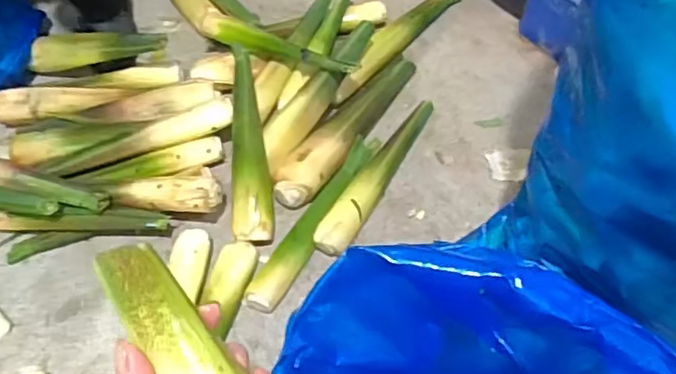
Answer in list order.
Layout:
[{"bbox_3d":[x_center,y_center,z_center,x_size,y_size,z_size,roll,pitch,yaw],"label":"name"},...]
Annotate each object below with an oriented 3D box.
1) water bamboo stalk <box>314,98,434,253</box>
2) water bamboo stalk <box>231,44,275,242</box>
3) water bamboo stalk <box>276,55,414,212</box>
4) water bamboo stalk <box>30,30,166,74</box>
[{"bbox_3d":[0.063,-0.023,0.923,0.049,0.039,0.308,27,65,17],"label":"water bamboo stalk"},{"bbox_3d":[-0.137,-0.064,0.904,0.056,0.047,0.301,-6,75,-1],"label":"water bamboo stalk"},{"bbox_3d":[0.018,-0.099,0.957,0.075,0.066,0.332,34,68,20],"label":"water bamboo stalk"},{"bbox_3d":[-0.401,-0.232,0.988,0.255,0.049,0.049,-3,59,16],"label":"water bamboo stalk"}]

